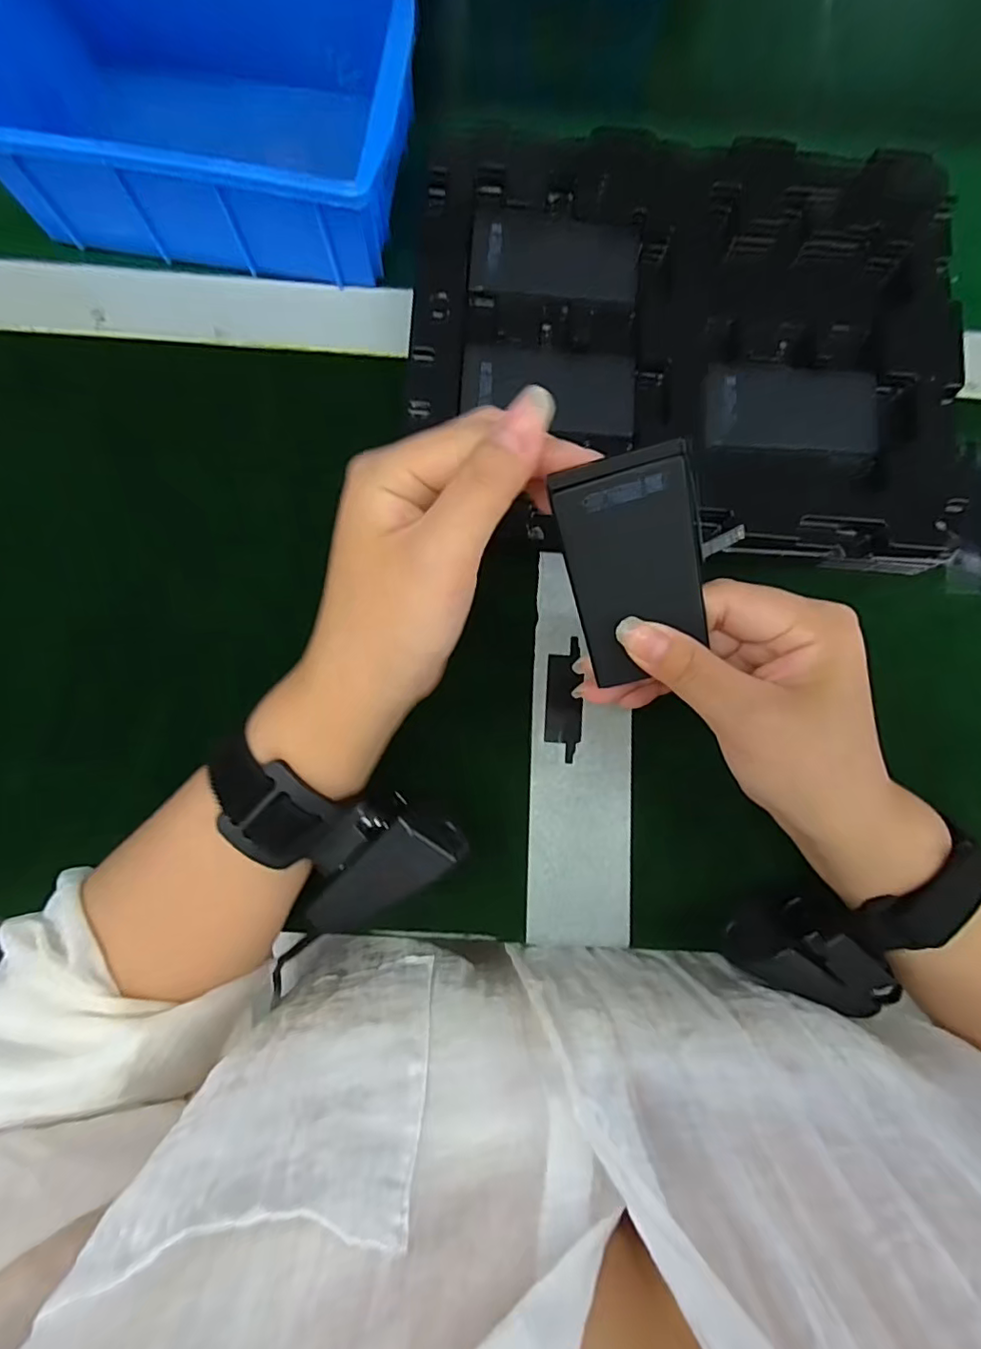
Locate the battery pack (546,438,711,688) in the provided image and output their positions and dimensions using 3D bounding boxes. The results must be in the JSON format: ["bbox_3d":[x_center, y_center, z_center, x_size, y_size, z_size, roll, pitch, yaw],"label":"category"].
[{"bbox_3d":[0.052,-0.036,0.200,0.045,0.004,0.079,-14,120,11],"label":"battery pack"}]

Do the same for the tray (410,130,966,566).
[{"bbox_3d":[0.099,-0.174,0.296,0.275,0.032,0.213,7,82,-1],"label":"tray"}]

